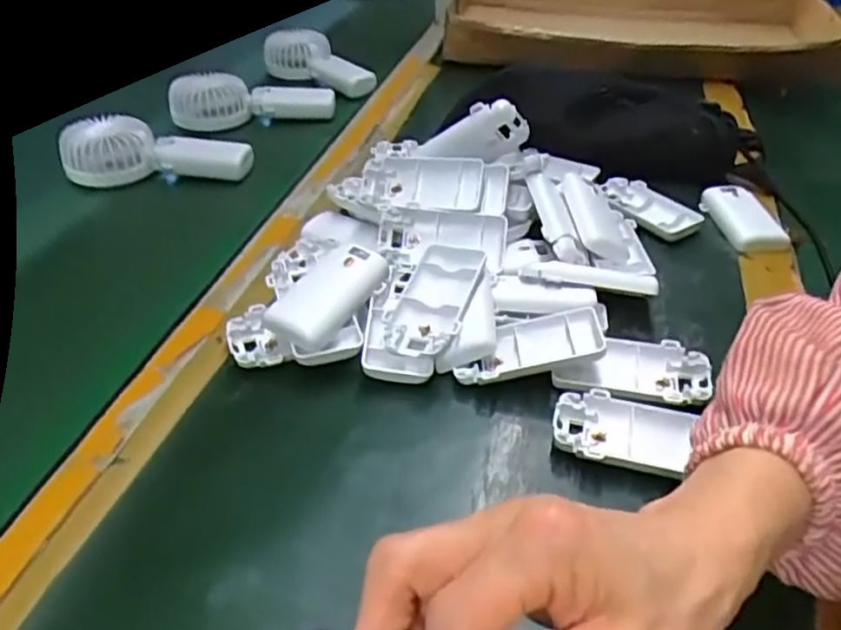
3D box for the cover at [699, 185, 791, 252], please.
[{"bbox_3d":[0.274,-0.082,0.576,0.047,0.015,0.089,-3,37,-1],"label":"cover"}]

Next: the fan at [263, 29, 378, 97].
[{"bbox_3d":[-0.132,-0.332,0.899,0.167,0.065,0.028,19,41,22],"label":"fan"}]

